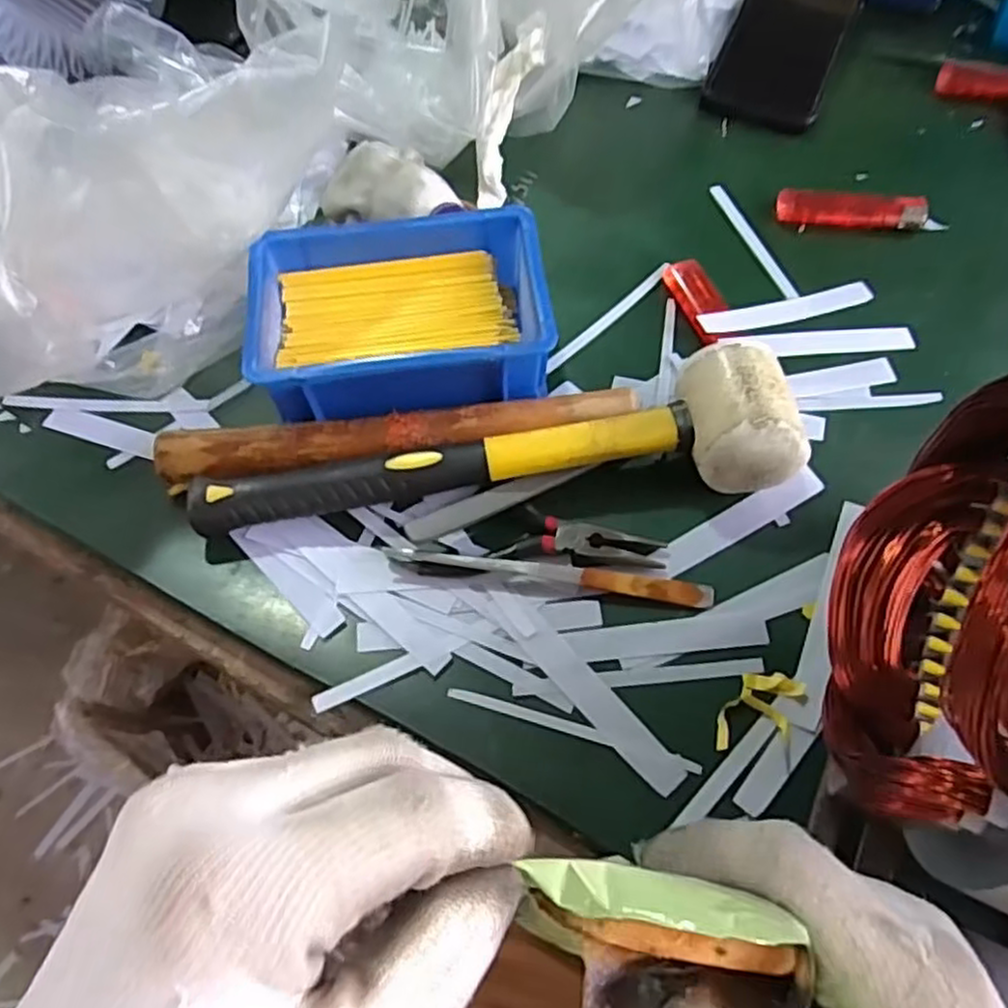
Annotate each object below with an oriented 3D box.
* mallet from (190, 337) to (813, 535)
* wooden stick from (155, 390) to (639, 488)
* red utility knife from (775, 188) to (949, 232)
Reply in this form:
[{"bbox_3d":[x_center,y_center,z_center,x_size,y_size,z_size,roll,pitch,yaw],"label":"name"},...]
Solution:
[{"bbox_3d":[-0.005,-0.030,0.346,0.275,0.048,0.063,-3,64,0],"label":"mallet"},{"bbox_3d":[-0.052,-0.032,0.363,0.230,0.022,0.023,-6,64,-1],"label":"wooden stick"},{"bbox_3d":[0.212,-0.175,0.436,0.093,0.012,0.023,9,64,6],"label":"red utility knife"}]

